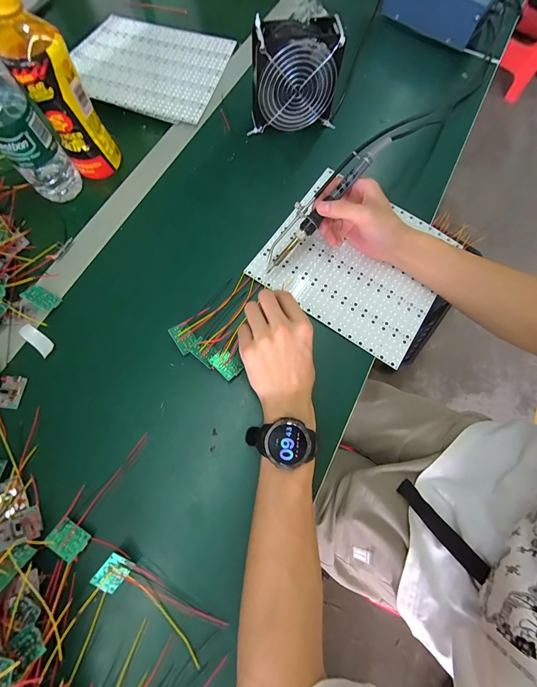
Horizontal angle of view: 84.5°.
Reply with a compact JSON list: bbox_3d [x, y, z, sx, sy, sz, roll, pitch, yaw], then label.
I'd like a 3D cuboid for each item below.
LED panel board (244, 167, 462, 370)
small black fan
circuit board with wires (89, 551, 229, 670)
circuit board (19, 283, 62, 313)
[{"bbox_3d":[0.127,-0.121,0.421,0.234,0.012,0.224,32,74,8],"label":"LED panel board"},{"bbox_3d":[0.039,-0.383,0.435,0.128,0.123,0.052,-3,73,-3],"label":"small black fan"},{"bbox_3d":[-0.109,0.255,0.287,0.131,0.018,0.038,32,74,8],"label":"circuit board with wires"},{"bbox_3d":[-0.286,-0.058,0.375,0.037,0.004,0.025,35,52,-17],"label":"circuit board"}]

